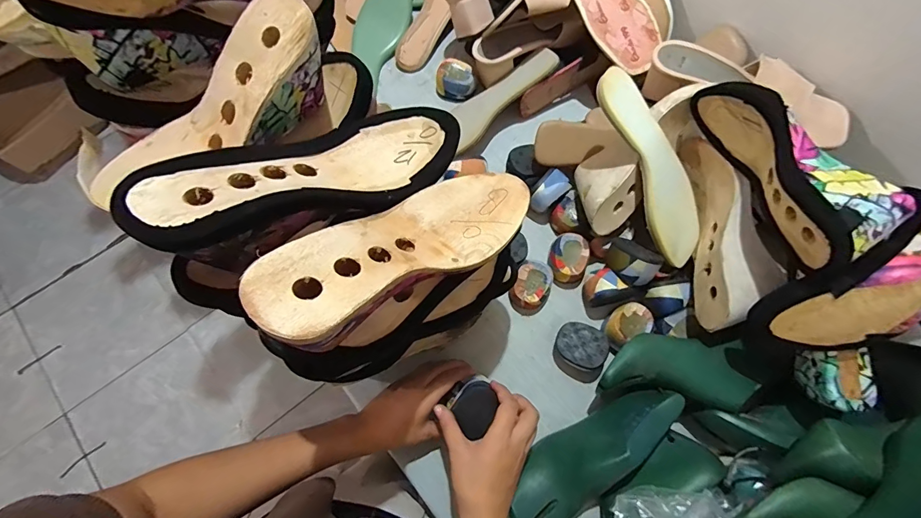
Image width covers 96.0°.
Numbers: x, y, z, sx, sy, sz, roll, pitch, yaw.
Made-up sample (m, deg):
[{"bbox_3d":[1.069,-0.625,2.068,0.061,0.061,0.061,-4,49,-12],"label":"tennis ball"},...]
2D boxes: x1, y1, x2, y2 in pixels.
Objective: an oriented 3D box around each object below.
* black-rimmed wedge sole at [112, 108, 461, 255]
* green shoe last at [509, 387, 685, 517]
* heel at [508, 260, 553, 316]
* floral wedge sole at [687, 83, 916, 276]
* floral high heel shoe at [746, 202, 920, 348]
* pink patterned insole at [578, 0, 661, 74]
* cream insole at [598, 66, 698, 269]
[{"bbox_3d":[-0.107,-0.069,0.311,0.245,0.055,0.085,-29,73,-40],"label":"black-rimmed wedge sole"},{"bbox_3d":[0.145,0.217,0.454,0.215,0.065,0.076,-41,77,1],"label":"green shoe last"},{"bbox_3d":[0.094,0.039,0.544,0.050,0.040,0.063,25,74,8],"label":"heel"},{"bbox_3d":[0.323,-0.093,0.411,0.087,0.081,0.236,-8,51,-3],"label":"floral wedge sole"},{"bbox_3d":[0.373,0.012,0.354,0.224,0.058,0.079,-41,75,20],"label":"floral high heel shoe"},{"bbox_3d":[0.185,-0.360,0.561,0.078,0.022,0.232,-43,96,-12],"label":"pink patterned insole"},{"bbox_3d":[0.228,-0.104,0.485,0.072,0.011,0.242,-33,105,-10],"label":"cream insole"}]

